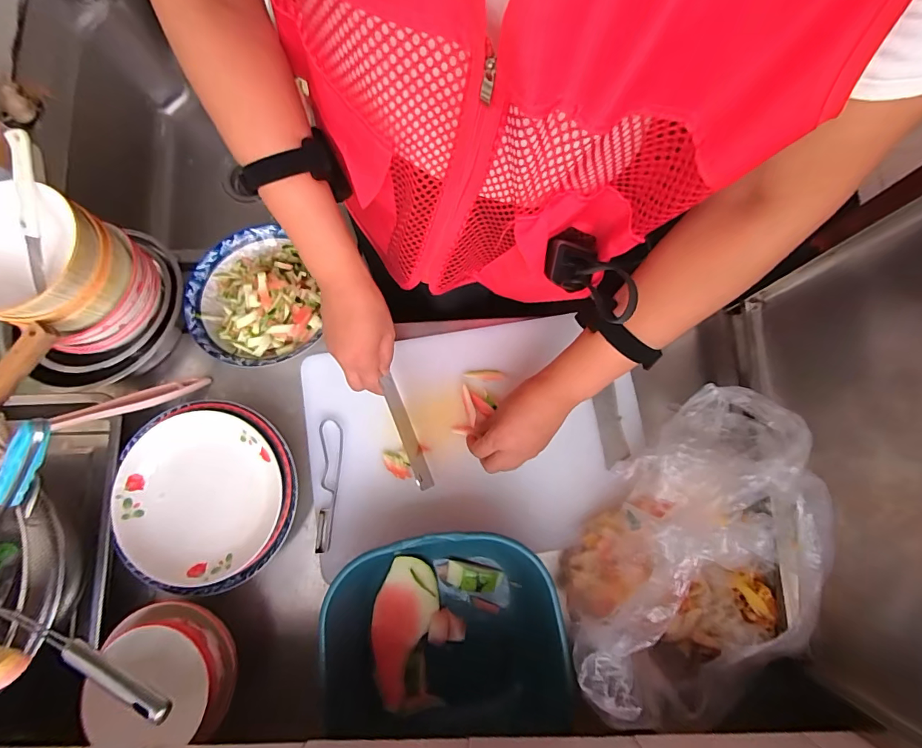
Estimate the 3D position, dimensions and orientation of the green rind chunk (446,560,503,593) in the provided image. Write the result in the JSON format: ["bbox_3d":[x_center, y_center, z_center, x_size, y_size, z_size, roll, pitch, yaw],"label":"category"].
[{"bbox_3d":[0.015,0.246,0.514,0.066,0.014,0.031,10,79,3],"label":"green rind chunk"}]

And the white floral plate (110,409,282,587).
[{"bbox_3d":[-0.308,0.145,0.513,0.186,0.029,0.190,0,81,-2],"label":"white floral plate"}]

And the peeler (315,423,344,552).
[{"bbox_3d":[-0.167,0.141,0.545,0.030,0.007,0.163,-1,79,1],"label":"peeler"}]

